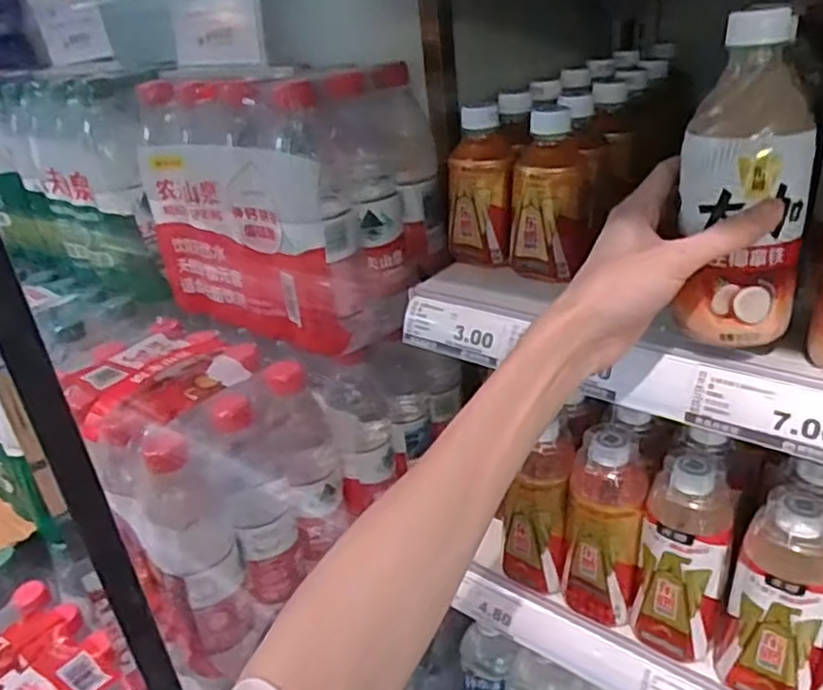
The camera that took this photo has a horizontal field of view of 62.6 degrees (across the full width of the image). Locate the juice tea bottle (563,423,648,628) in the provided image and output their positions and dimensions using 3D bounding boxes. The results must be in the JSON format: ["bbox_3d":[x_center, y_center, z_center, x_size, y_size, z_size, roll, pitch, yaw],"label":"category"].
[{"bbox_3d":[0.168,0.156,0.588,0.060,0.172,0.057,6,30,22],"label":"juice tea bottle"}]

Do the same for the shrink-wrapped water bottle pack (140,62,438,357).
[{"bbox_3d":[-0.113,-0.144,0.647,0.233,0.211,0.169,16,35,35],"label":"shrink-wrapped water bottle pack"}]

